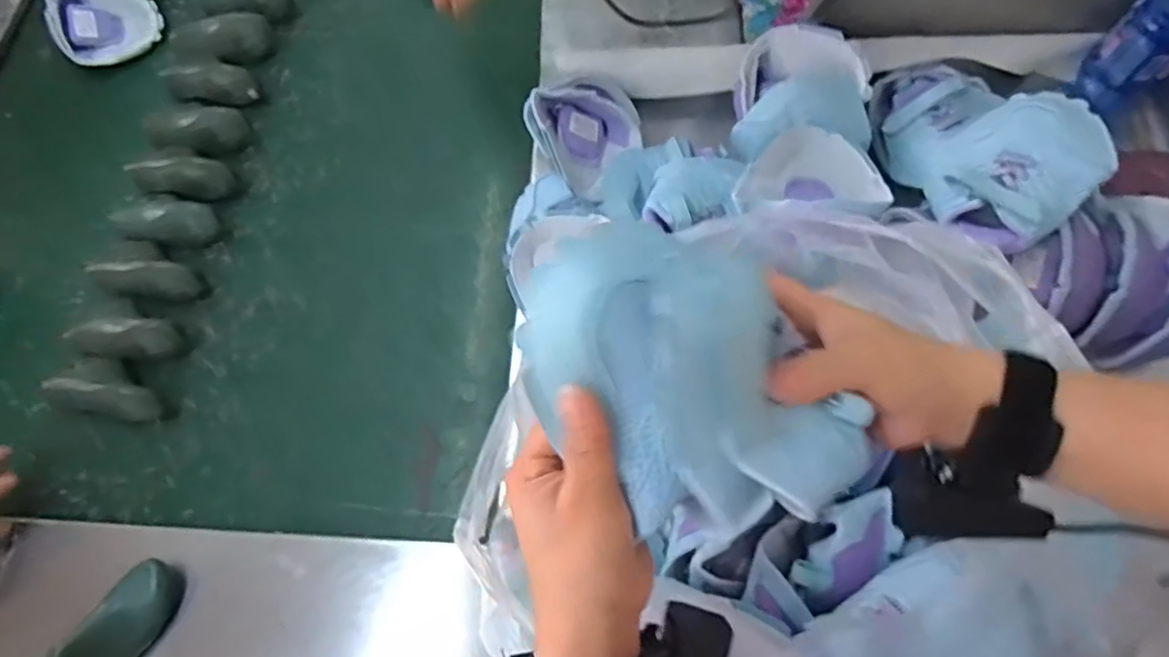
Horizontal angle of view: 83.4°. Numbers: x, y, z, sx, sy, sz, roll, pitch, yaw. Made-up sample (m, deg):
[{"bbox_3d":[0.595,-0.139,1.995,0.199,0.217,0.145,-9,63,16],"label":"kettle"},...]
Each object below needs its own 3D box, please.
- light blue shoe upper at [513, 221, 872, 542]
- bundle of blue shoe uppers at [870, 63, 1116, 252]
[{"bbox_3d":[0.044,0.024,0.293,0.116,0.055,0.157,-33,95,6],"label":"light blue shoe upper"},{"bbox_3d":[0.353,-0.171,0.592,0.114,0.086,0.231,-11,41,-5],"label":"bundle of blue shoe uppers"}]

